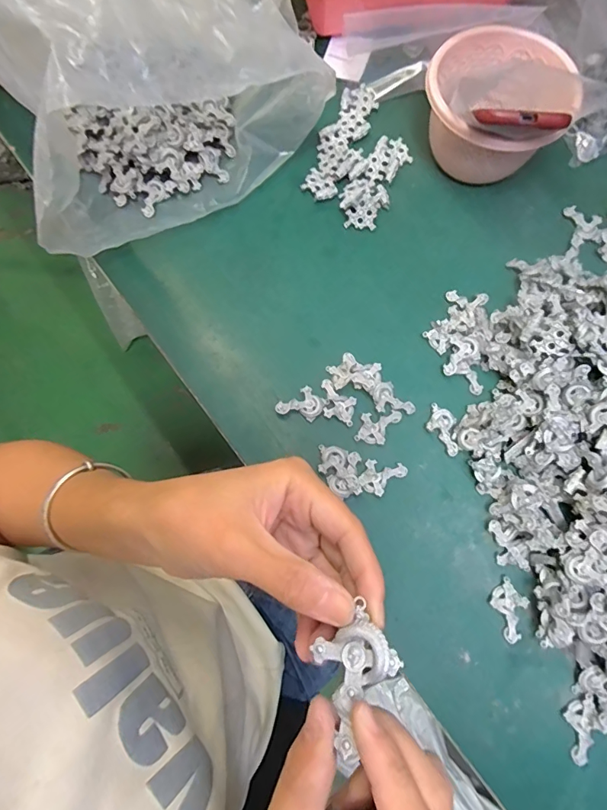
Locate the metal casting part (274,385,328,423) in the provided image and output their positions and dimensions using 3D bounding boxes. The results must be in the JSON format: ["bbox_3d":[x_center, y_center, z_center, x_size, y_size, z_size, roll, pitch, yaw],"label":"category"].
[{"bbox_3d":[0.000,0.002,0.429,0.046,0.014,0.030,-34,78,-10],"label":"metal casting part"}]

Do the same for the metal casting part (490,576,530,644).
[{"bbox_3d":[0.180,0.179,0.383,0.035,0.006,0.042,-35,78,-10],"label":"metal casting part"}]

